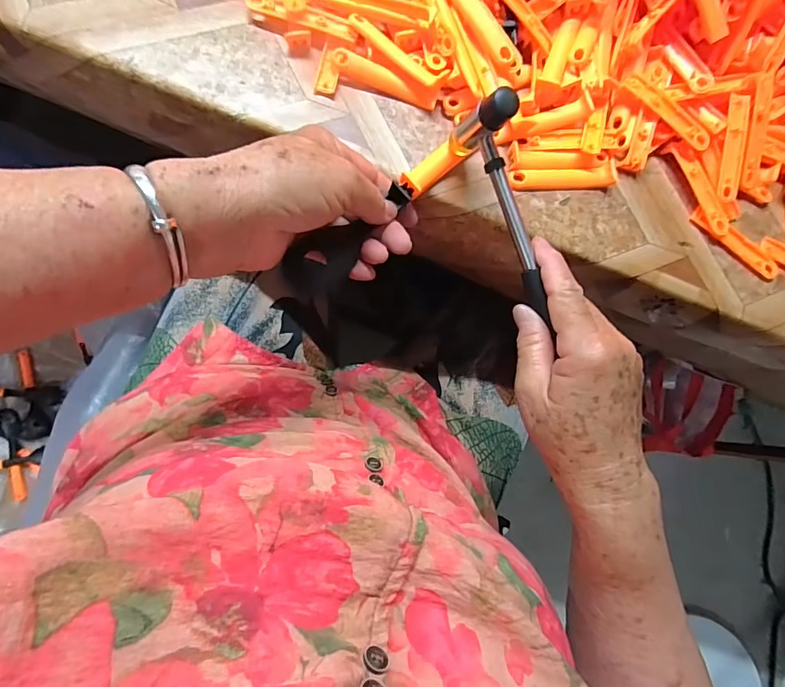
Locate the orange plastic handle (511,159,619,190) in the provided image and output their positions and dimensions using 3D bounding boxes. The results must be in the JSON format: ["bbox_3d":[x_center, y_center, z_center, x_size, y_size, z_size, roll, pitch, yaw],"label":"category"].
[{"bbox_3d":[0.124,-0.119,0.324,0.081,0.008,0.019,-7,84,-9],"label":"orange plastic handle"}]

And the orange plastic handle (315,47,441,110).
[{"bbox_3d":[-0.009,-0.178,0.311,0.083,0.015,0.027,13,82,-6],"label":"orange plastic handle"}]

